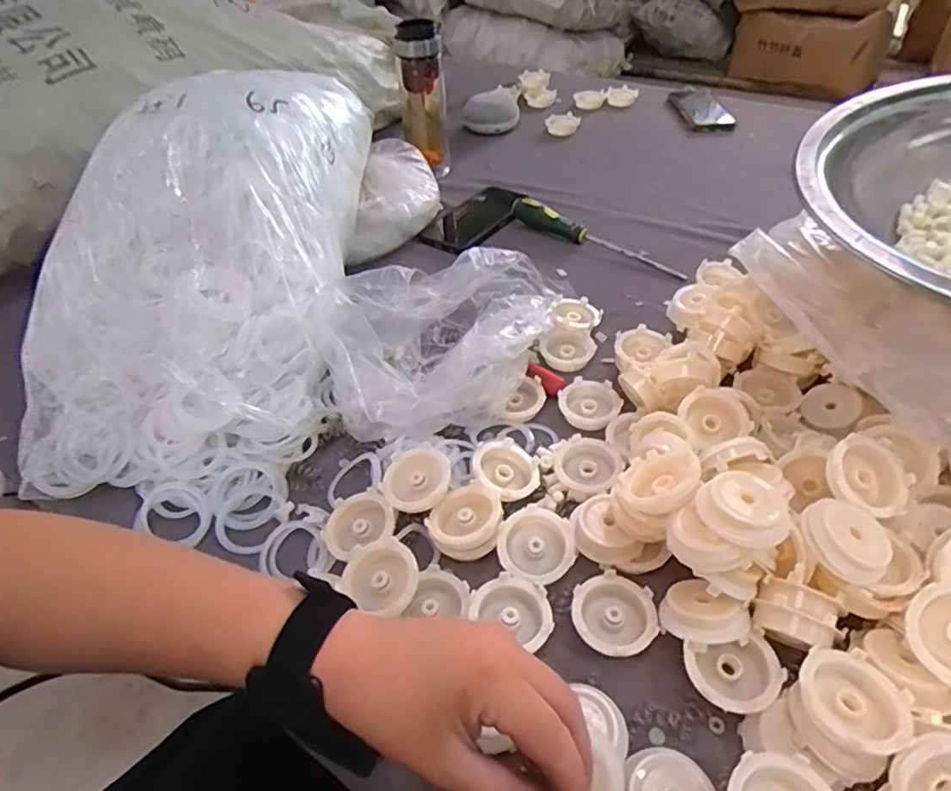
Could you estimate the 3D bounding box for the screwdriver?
[{"bbox_3d":[0.146,-0.201,0.737,0.232,0.032,0.029,26,52,28],"label":"screwdriver"}]

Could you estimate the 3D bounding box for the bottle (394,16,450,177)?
[{"bbox_3d":[-0.074,-0.419,0.866,0.062,0.200,0.057,-6,44,-2],"label":"bottle"}]

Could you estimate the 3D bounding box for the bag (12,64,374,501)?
[{"bbox_3d":[-0.253,-0.149,0.575,0.260,0.191,0.465,-4,44,0],"label":"bag"}]

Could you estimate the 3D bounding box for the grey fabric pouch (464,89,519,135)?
[{"bbox_3d":[0.028,-0.491,1.035,0.091,0.048,0.067,-1,44,4],"label":"grey fabric pouch"}]

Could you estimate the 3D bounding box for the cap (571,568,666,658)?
[{"bbox_3d":[0.092,0.146,0.396,0.051,0.016,0.054,-2,44,2],"label":"cap"}]

